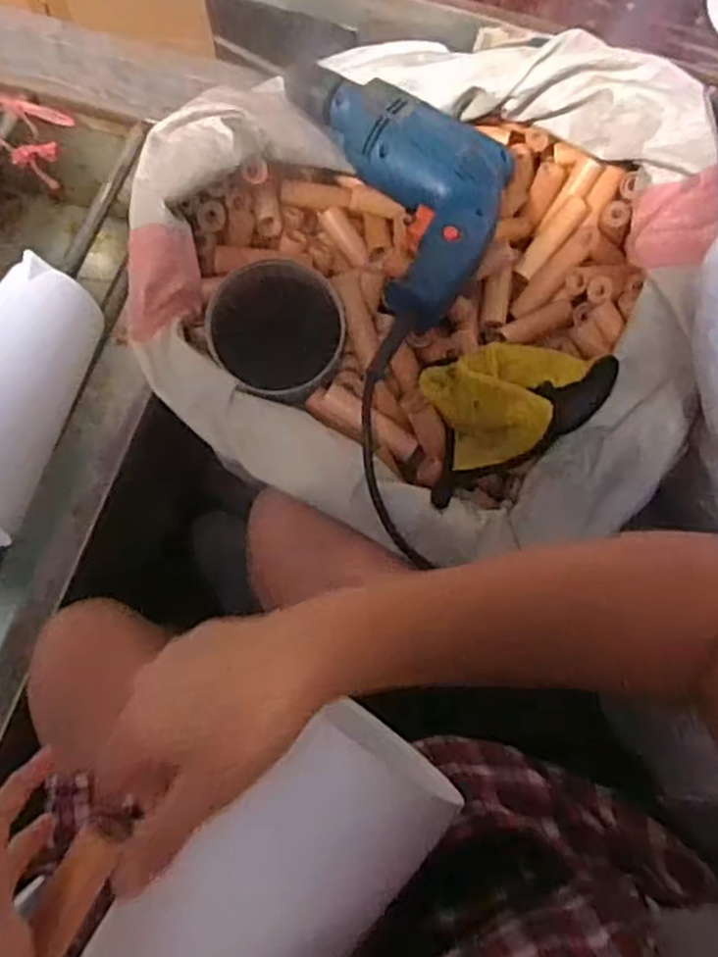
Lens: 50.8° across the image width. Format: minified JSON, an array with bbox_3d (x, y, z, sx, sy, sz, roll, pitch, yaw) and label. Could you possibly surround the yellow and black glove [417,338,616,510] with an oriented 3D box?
[{"bbox_3d":[0.106,-0.057,0.562,0.160,0.035,0.088,-30,74,-12],"label":"yellow and black glove"}]

